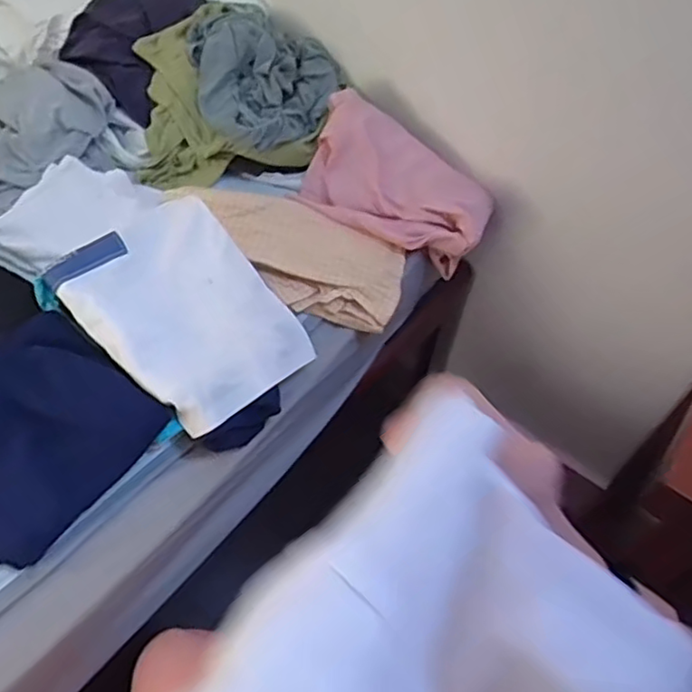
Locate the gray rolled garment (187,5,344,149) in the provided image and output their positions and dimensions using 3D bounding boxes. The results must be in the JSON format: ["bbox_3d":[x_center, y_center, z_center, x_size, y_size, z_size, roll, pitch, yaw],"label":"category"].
[{"bbox_3d":[-0.113,-0.393,0.926,0.206,0.075,0.290,-4,51,-9],"label":"gray rolled garment"}]

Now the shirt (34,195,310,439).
[{"bbox_3d":[-0.162,-0.036,0.670,0.178,0.020,0.229,-37,82,-28],"label":"shirt"}]

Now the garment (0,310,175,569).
[{"bbox_3d":[-0.302,0.091,0.604,0.180,0.077,0.211,34,55,20],"label":"garment"}]

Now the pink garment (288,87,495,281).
[{"bbox_3d":[0.071,-0.222,0.874,0.248,0.117,0.168,24,52,13],"label":"pink garment"}]

